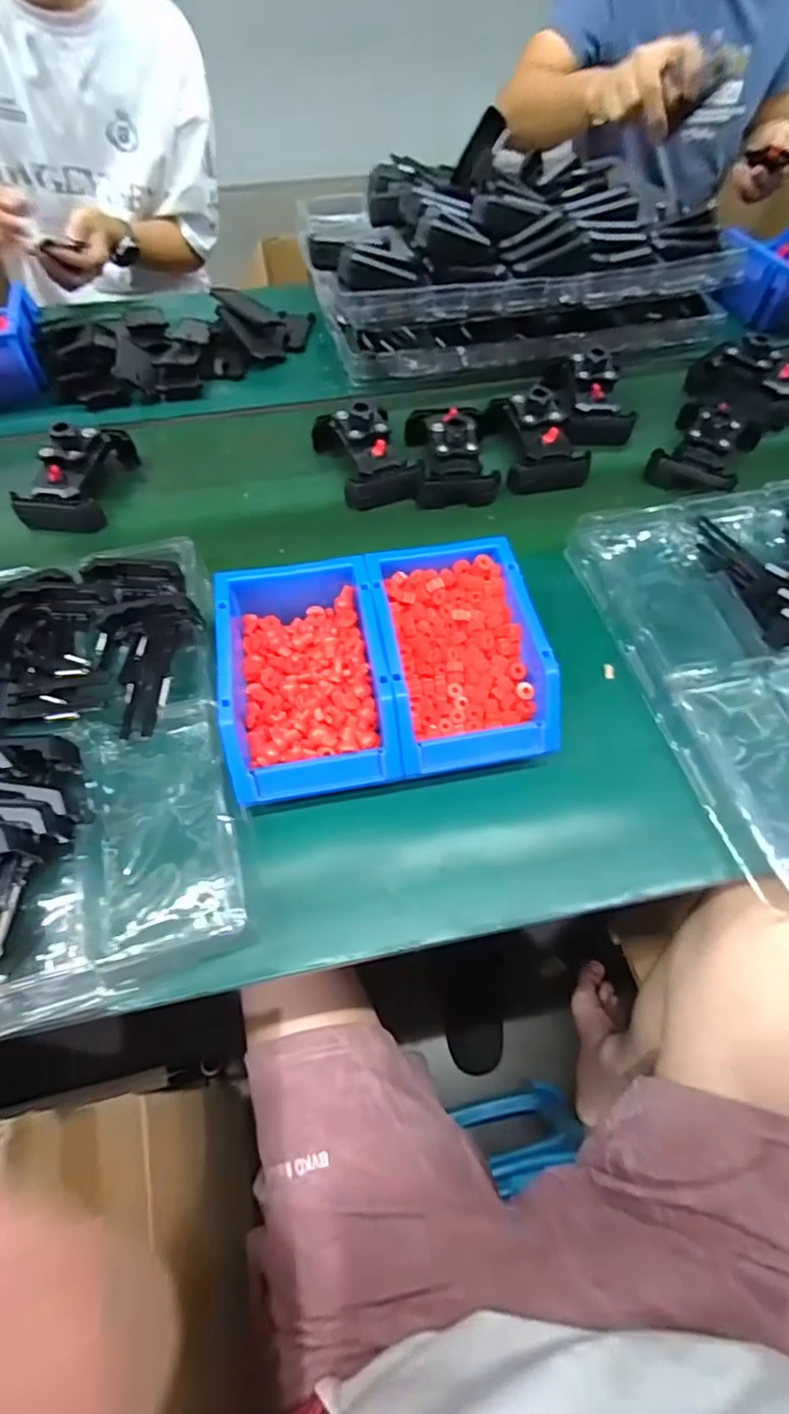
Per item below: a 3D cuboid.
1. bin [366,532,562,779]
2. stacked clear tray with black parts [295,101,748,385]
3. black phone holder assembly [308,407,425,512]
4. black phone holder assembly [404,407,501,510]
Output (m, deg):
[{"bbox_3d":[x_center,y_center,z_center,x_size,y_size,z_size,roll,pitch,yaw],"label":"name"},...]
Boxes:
[{"bbox_3d":[0.050,-0.045,0.464,0.119,0.066,0.184,-9,59,-5],"label":"bin"},{"bbox_3d":[0.160,-0.577,0.737,0.520,0.148,0.273,-12,60,-7],"label":"stacked clear tray with black parts"},{"bbox_3d":[-0.028,-0.283,0.635,0.090,0.067,0.136,-21,61,-12],"label":"black phone holder assembly"},{"bbox_3d":[0.064,-0.291,0.643,0.093,0.064,0.141,-4,59,-2],"label":"black phone holder assembly"}]

